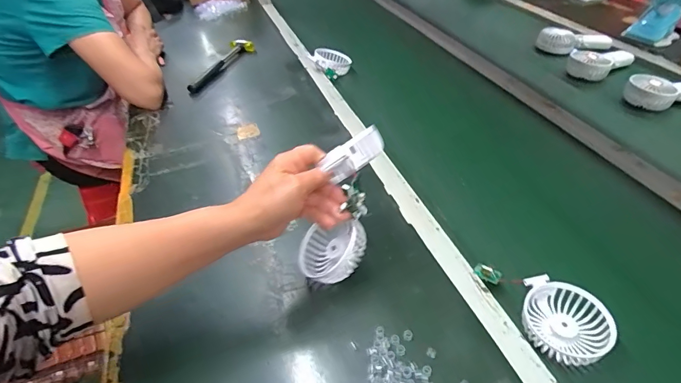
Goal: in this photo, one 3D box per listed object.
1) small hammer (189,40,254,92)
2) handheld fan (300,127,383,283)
[{"bbox_3d":[-0.300,-0.310,0.979,0.058,0.036,0.242,16,45,21],"label":"small hammer"},{"bbox_3d":[0.001,0.020,0.477,0.082,0.189,0.073,26,21,30],"label":"handheld fan"}]

